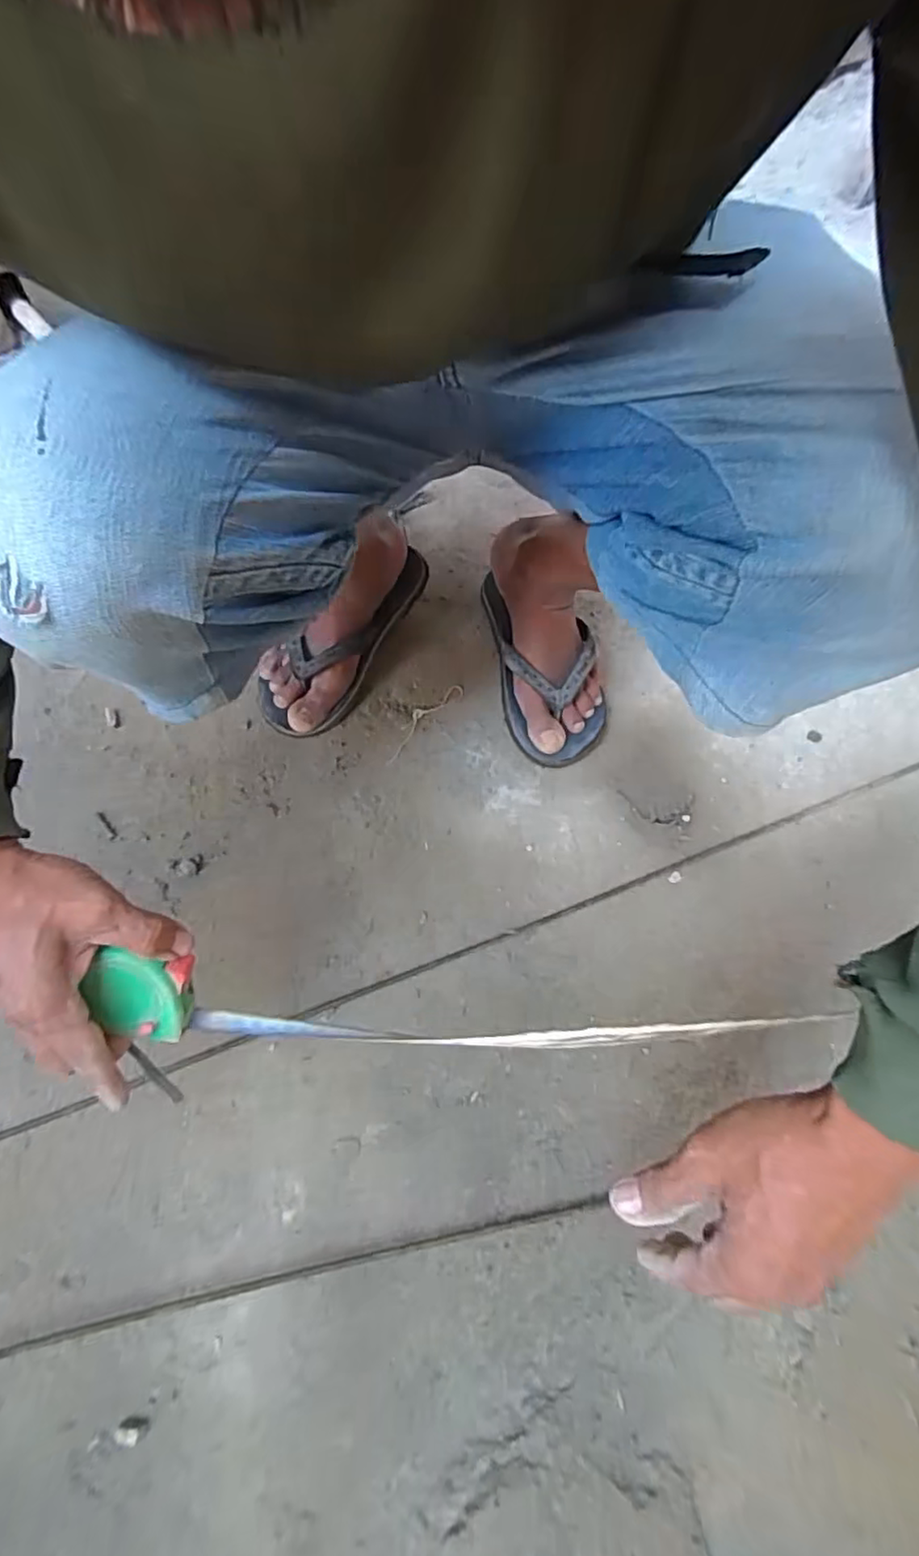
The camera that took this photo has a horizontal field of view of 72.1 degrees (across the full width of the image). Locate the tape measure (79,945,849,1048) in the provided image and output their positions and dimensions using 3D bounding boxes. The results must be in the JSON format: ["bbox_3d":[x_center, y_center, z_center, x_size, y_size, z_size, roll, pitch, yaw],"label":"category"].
[{"bbox_3d":[0.037,0.155,0.415,0.505,0.057,0.038,7,63,-12],"label":"tape measure"}]

